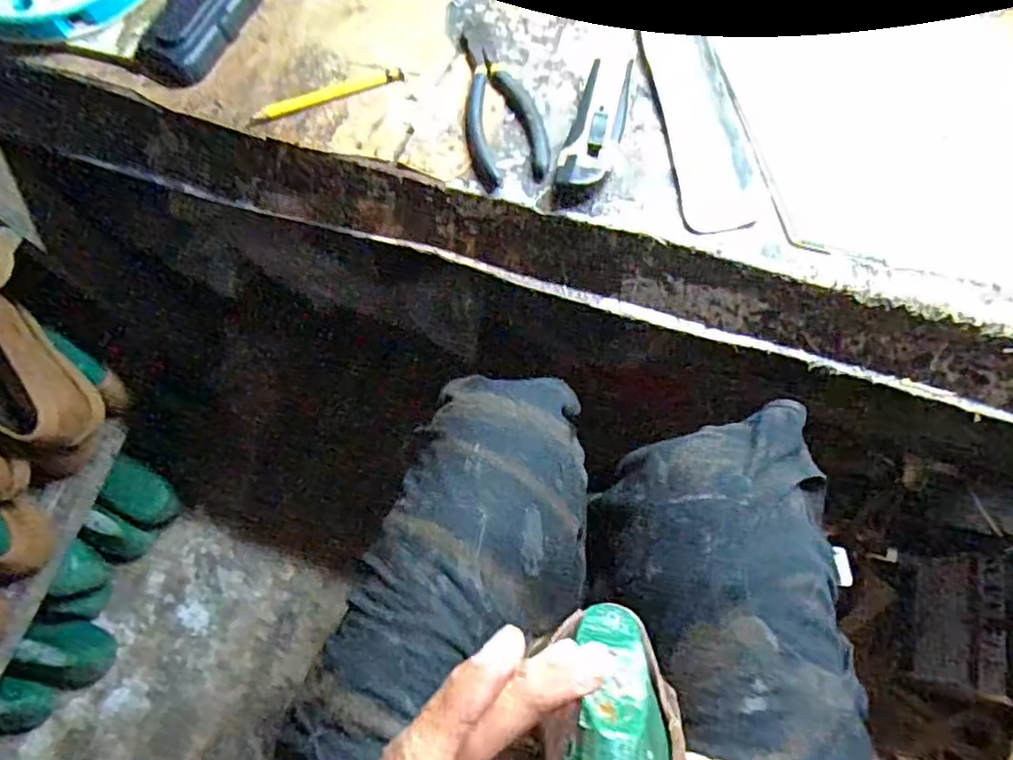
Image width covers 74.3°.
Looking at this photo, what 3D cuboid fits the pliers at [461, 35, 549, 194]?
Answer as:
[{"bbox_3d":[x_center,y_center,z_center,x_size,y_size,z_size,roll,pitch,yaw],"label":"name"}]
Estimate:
[{"bbox_3d":[-0.008,-0.200,0.487,0.052,0.013,0.133,-14,71,-3],"label":"pliers"}]

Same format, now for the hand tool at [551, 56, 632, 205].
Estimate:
[{"bbox_3d":[0.064,-0.177,0.474,0.035,0.019,0.122,15,72,7],"label":"hand tool"}]

